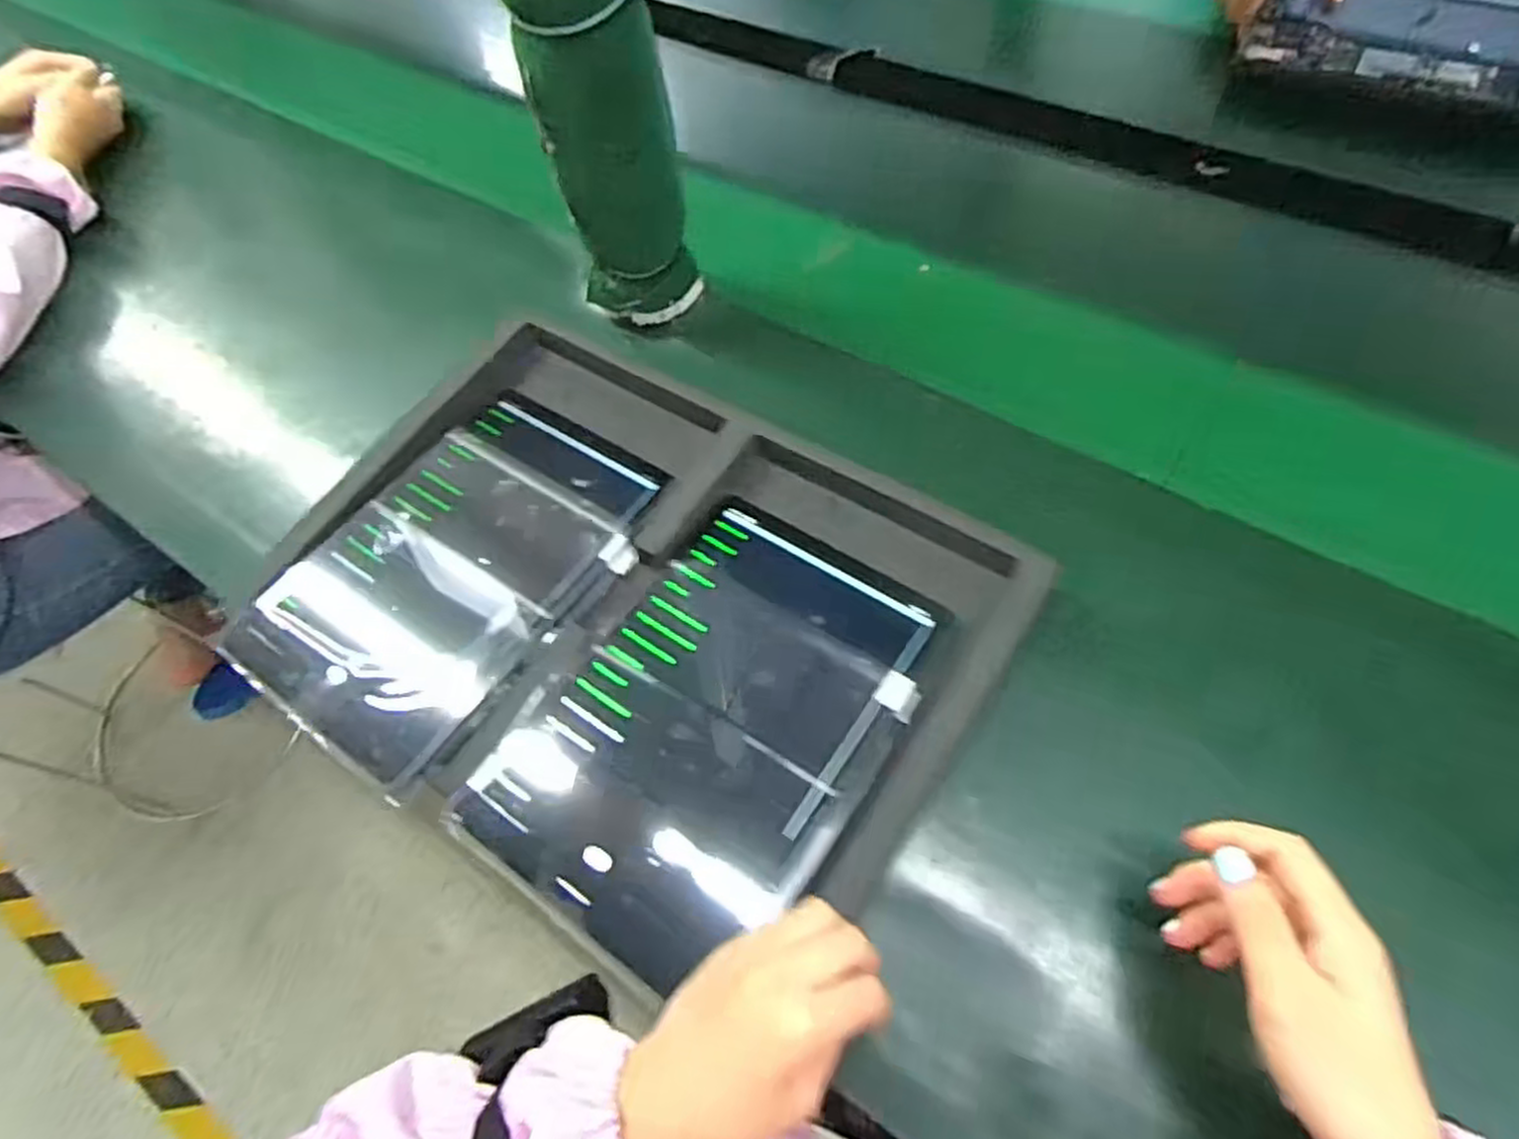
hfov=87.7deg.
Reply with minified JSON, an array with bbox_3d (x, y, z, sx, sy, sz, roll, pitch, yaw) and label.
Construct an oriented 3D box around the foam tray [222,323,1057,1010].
[{"bbox_3d":[-0.083,0.024,0.475,0.420,0.038,0.307,29,64,18],"label":"foam tray"}]

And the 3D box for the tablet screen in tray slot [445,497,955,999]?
[{"bbox_3d":[-0.025,0.082,0.436,0.180,0.009,0.246,32,65,19],"label":"tablet screen in tray slot"}]

